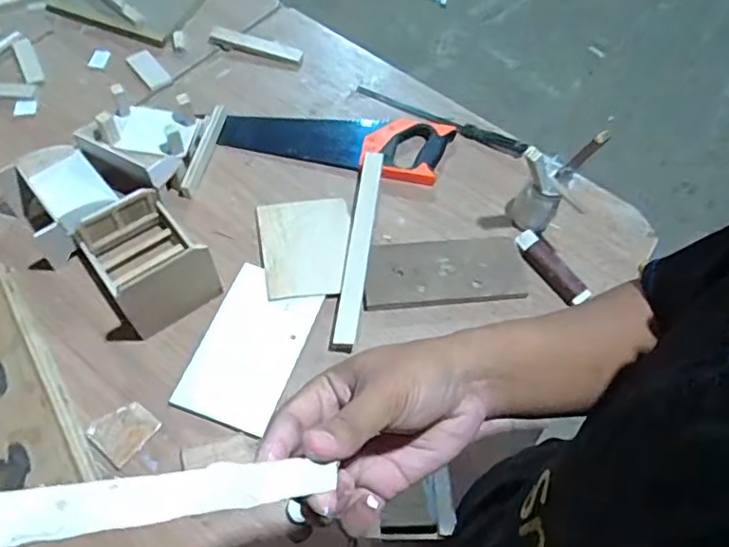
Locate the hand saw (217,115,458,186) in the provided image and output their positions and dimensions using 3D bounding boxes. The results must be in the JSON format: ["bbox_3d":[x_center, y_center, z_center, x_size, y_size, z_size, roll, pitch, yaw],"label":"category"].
[{"bbox_3d":[-0.042,-0.224,0.946,0.350,0.017,0.127,12,60,3],"label":"hand saw"}]

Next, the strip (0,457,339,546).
[{"bbox_3d":[-0.071,0.087,0.231,0.139,0.006,0.018,9,53,-39],"label":"strip"}]

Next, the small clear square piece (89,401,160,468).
[{"bbox_3d":[-0.285,0.185,0.691,0.060,0.009,0.063,37,64,16],"label":"small clear square piece"}]

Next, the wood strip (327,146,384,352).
[{"bbox_3d":[-0.007,-0.042,0.818,0.032,0.019,0.315,9,60,0],"label":"wood strip"}]

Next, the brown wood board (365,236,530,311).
[{"bbox_3d":[0.117,-0.007,0.829,0.230,0.012,0.106,-4,60,-7],"label":"brown wood board"}]

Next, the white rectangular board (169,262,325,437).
[{"bbox_3d":[-0.146,0.093,0.748,0.121,0.010,0.199,19,60,7],"label":"white rectangular board"}]

